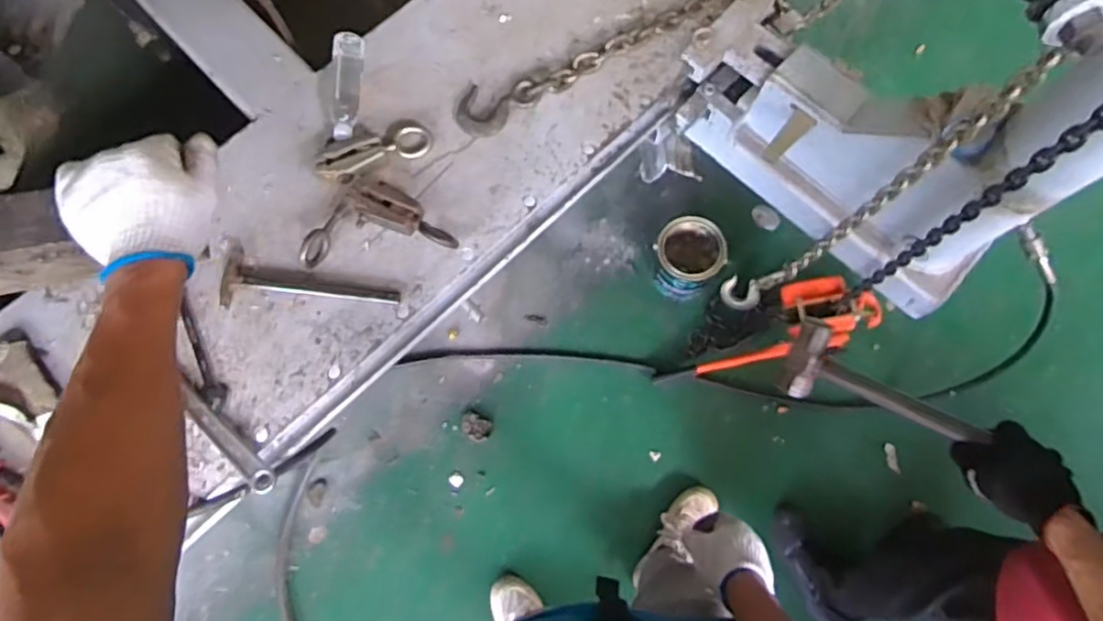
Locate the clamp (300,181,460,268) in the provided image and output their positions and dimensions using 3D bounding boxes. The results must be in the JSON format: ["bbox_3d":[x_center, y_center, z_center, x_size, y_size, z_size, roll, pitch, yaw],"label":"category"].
[{"bbox_3d":[-0.291,-0.156,1.083,0.240,0.045,0.129,-7,74,0],"label":"clamp"}]

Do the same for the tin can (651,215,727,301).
[{"bbox_3d":[0.342,-0.132,1.567,0.161,0.152,0.185,38,78,11],"label":"tin can"}]

